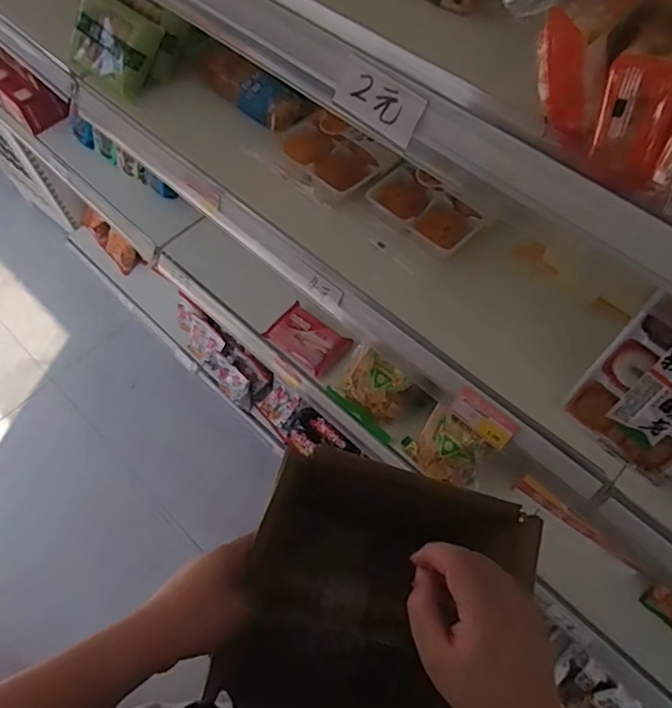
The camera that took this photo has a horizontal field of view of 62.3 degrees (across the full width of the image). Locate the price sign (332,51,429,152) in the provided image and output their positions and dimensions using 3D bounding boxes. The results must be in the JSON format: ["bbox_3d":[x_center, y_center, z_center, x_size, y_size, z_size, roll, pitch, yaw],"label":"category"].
[{"bbox_3d":[0.029,-0.173,0.383,0.069,0.038,0.004,43,46,19],"label":"price sign"}]

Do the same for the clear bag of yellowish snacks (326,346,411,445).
[{"bbox_3d":[0.066,0.068,0.986,0.133,0.117,0.040,35,27,14],"label":"clear bag of yellowish snacks"}]

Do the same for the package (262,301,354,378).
[{"bbox_3d":[-0.055,-0.029,1.056,0.141,0.020,0.093,37,69,18],"label":"package"}]

